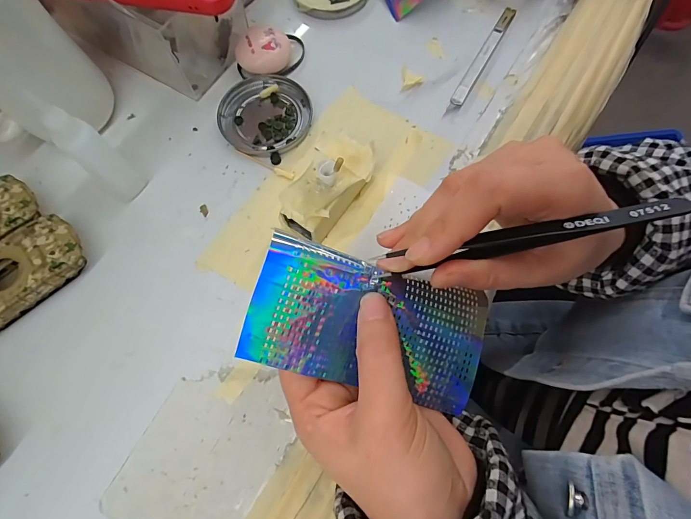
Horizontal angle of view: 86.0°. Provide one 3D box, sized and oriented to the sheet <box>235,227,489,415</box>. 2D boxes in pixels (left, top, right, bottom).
[{"bbox_3d":[0.017,0.035,0.192,0.128,0.013,0.063,18,87,-16],"label":"sheet"}]

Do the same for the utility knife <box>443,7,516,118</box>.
[{"bbox_3d":[0.124,-0.183,0.339,0.011,0.005,0.139,29,74,9],"label":"utility knife"}]

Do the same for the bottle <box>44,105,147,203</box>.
[{"bbox_3d":[-0.179,-0.073,0.269,0.022,0.081,0.025,38,76,12],"label":"bottle"}]

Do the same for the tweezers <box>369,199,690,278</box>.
[{"bbox_3d":[0.075,-0.010,0.162,0.120,0.005,0.010,-12,72,13],"label":"tweezers"}]

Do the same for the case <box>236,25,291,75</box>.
[{"bbox_3d":[-0.073,-0.185,0.332,0.047,0.023,0.039,-4,72,-1],"label":"case"}]

